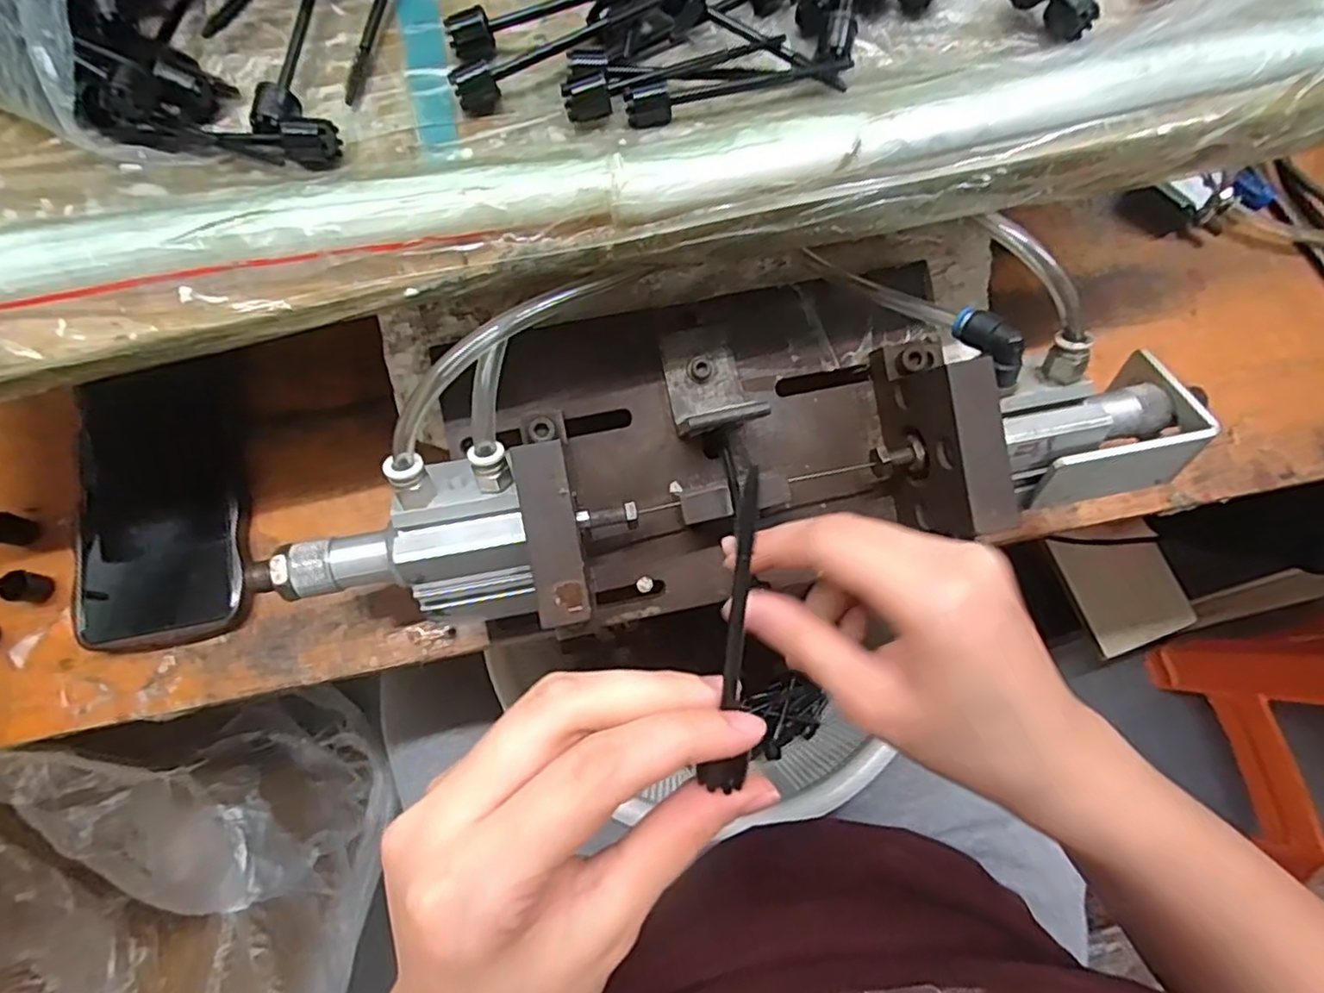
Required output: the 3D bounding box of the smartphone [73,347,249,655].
[{"bbox_3d":[-0.256,0.003,0.338,0.081,0.009,0.140,-9,79,-4],"label":"smartphone"}]

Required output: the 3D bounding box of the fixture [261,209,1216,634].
[{"bbox_3d":[0.034,-0.034,0.314,0.417,0.113,0.152,-11,75,-5],"label":"fixture"}]

